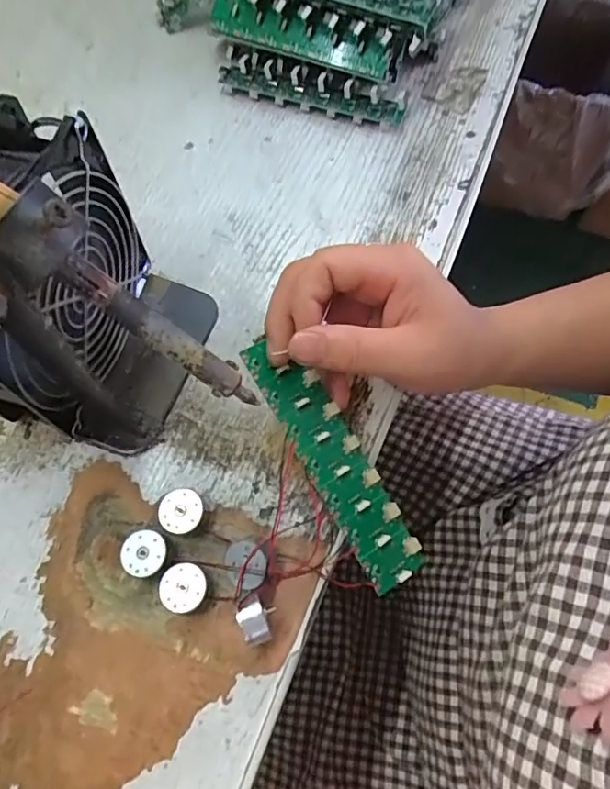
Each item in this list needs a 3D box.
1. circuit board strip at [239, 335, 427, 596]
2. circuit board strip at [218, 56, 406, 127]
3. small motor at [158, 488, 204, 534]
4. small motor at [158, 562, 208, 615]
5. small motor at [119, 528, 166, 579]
[{"bbox_3d":[0.014,0.031,0.274,0.032,0.007,0.134,-31,86,-12],"label":"circuit board strip"},{"bbox_3d":[0.005,-0.220,0.396,0.136,0.017,0.030,14,69,5],"label":"circuit board strip"},{"bbox_3d":[-0.064,0.062,0.287,0.023,0.014,0.022,0,68,0],"label":"small motor"},{"bbox_3d":[-0.060,0.097,0.274,0.022,0.013,0.023,0,68,0],"label":"small motor"},{"bbox_3d":[-0.081,0.082,0.281,0.022,0.013,0.022,0,68,0],"label":"small motor"}]

